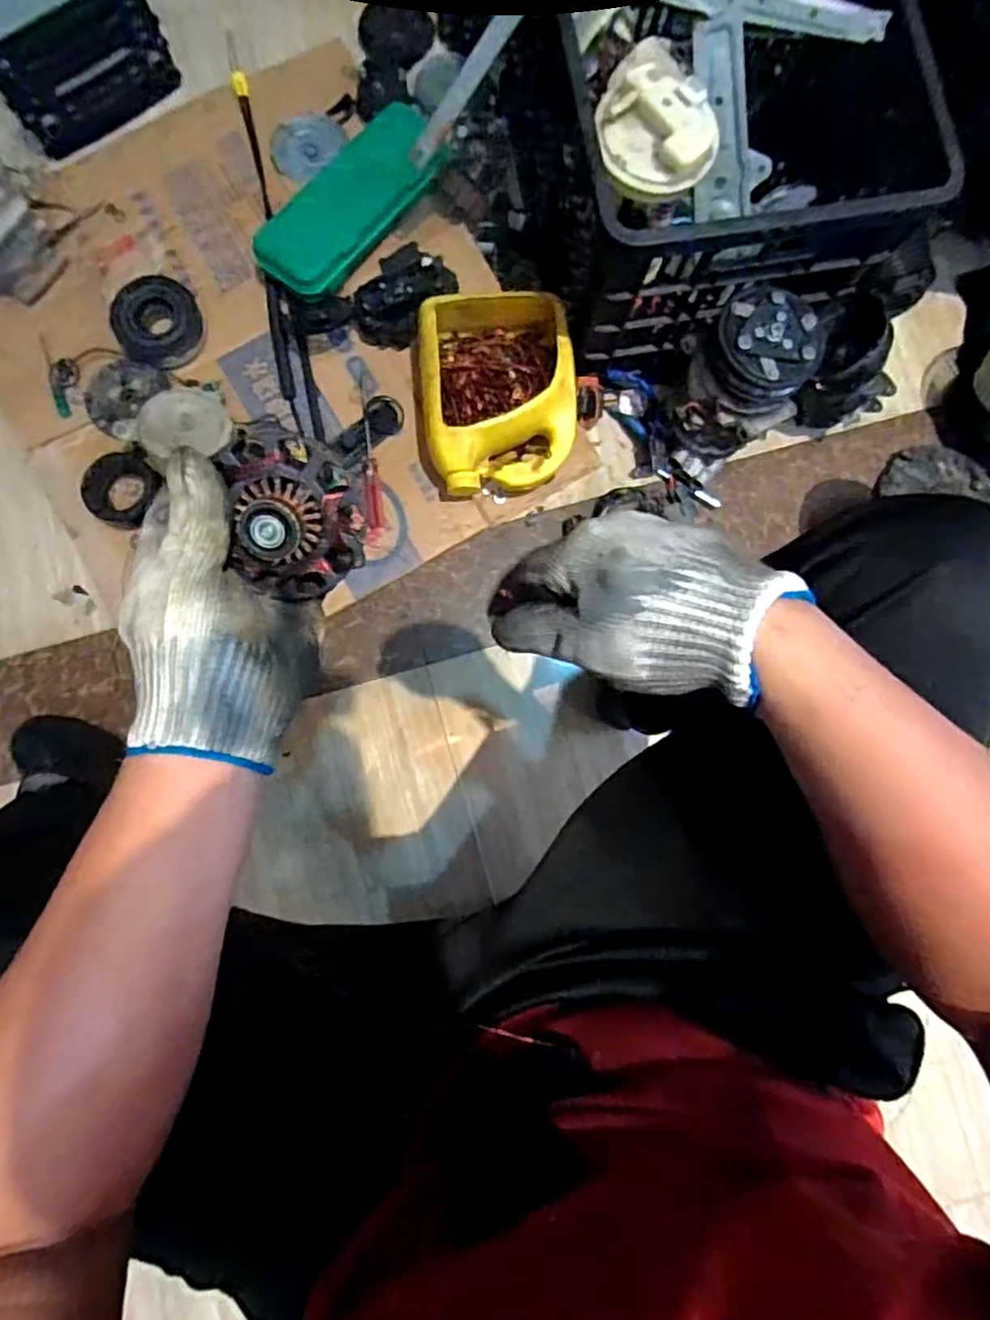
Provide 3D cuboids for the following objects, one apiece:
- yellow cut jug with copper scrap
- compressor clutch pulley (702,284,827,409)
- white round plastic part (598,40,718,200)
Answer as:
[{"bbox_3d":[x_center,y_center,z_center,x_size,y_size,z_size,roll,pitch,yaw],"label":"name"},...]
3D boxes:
[{"bbox_3d":[0.004,-0.321,0.784,0.178,0.078,0.232,-9,85,-3],"label":"yellow cut jug with copper scrap"},{"bbox_3d":[0.286,-0.336,0.685,0.112,0.059,0.106,0,84,-3],"label":"compressor clutch pulley"},{"bbox_3d":[0.155,-0.512,0.613,0.109,0.044,0.117,0,84,-3],"label":"white round plastic part"}]

